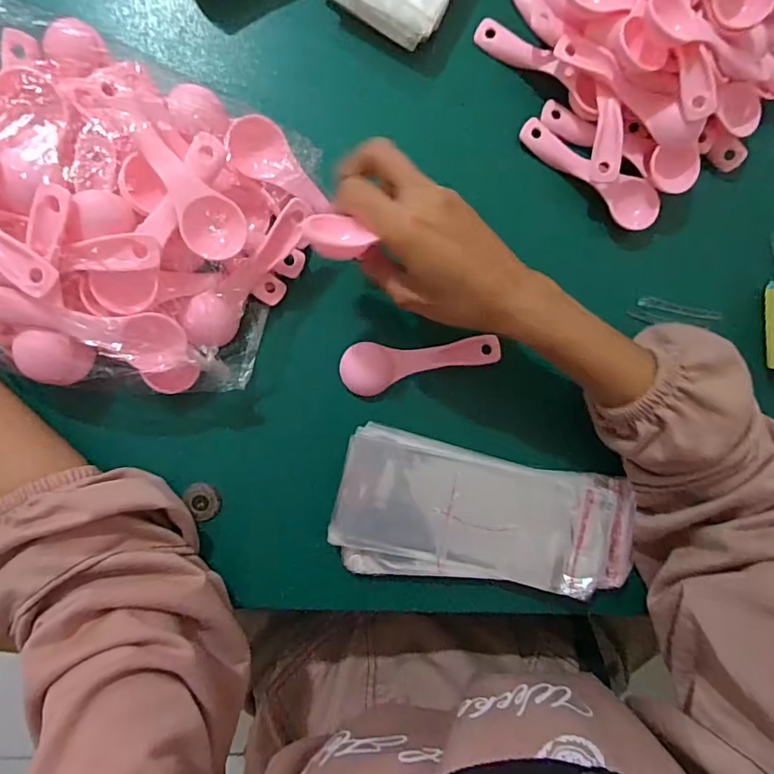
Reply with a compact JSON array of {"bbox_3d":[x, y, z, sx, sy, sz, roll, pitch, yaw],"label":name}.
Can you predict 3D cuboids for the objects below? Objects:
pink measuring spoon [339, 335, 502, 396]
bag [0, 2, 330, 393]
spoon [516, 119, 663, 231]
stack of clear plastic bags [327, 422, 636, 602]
[{"bbox_3d":[0.024,-0.017,0.361,0.112,0.020,0.034,-7,92,-8],"label":"pink measuring spoon"},{"bbox_3d":[-0.198,-0.113,0.291,0.283,0.062,0.187,24,88,-8],"label":"bag"},{"bbox_3d":[0.148,-0.156,0.366,0.114,0.022,0.030,37,86,-7],"label":"spoon"},{"bbox_3d":[0.067,0.091,0.343,0.201,0.011,0.091,13,87,-5],"label":"stack of clear plastic bags"}]

